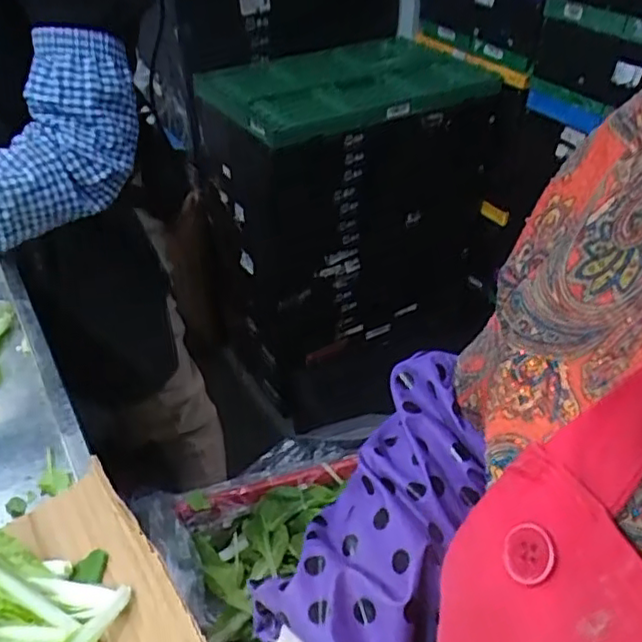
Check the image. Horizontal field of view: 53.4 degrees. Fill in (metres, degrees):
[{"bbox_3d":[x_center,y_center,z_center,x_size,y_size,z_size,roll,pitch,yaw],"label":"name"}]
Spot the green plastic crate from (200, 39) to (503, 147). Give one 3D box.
[{"bbox_3d":[0.062,-0.545,1.467,0.592,0.067,0.402,-22,43,-25],"label":"green plastic crate"}]

